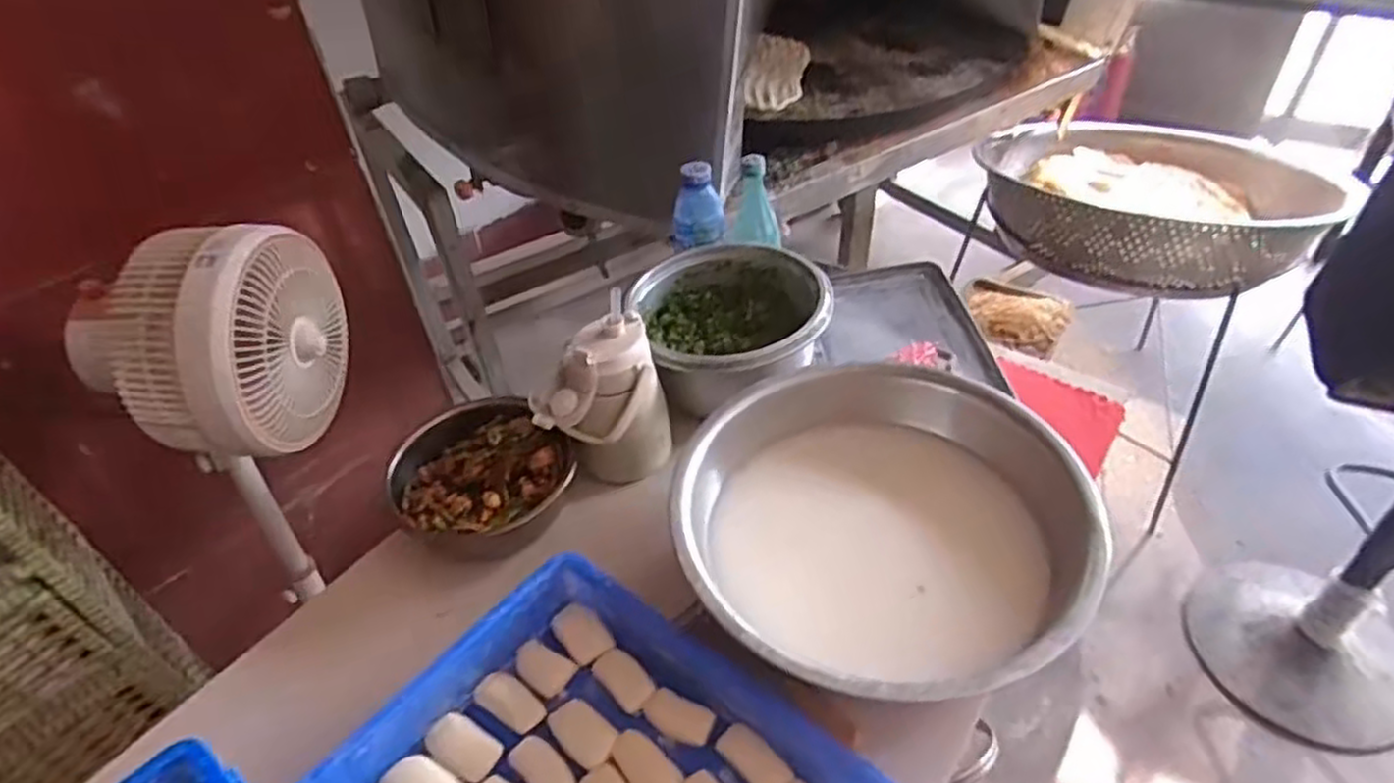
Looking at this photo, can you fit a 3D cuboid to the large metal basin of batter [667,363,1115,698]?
[{"bbox_3d":[0.174,0.134,0.720,0.370,0.105,0.342,-3,42,3],"label":"large metal basin of batter"}]

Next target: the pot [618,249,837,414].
[{"bbox_3d":[0.048,-0.079,0.961,0.228,0.121,0.238,-3,42,3],"label":"pot"}]

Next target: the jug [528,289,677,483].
[{"bbox_3d":[-0.099,0.013,0.837,0.135,0.178,0.118,-5,42,0],"label":"jug"}]

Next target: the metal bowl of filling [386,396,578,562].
[{"bbox_3d":[-0.232,0.089,0.840,0.194,0.081,0.188,-3,42,3],"label":"metal bowl of filling"}]

